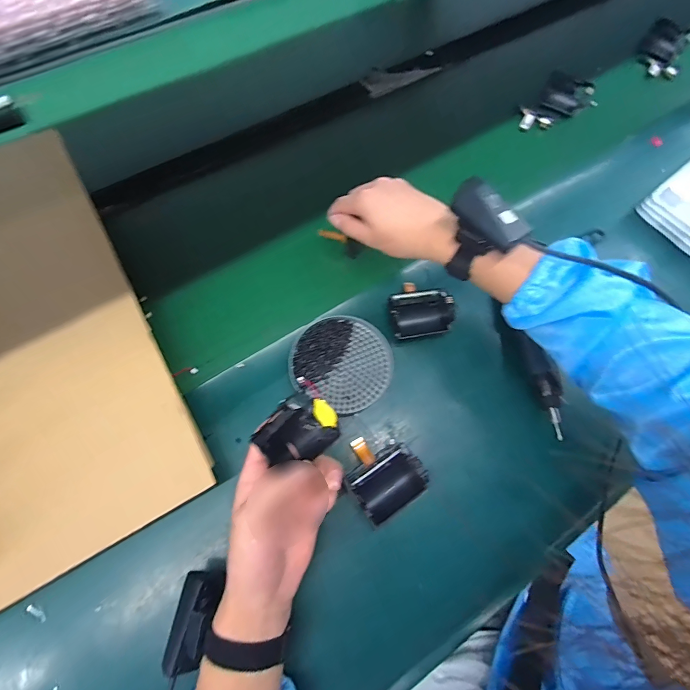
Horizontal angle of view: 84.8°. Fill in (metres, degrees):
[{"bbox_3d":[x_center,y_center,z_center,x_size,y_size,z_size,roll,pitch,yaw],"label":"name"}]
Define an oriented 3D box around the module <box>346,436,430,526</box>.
[{"bbox_3d":[0.037,0.133,0.391,0.074,0.045,0.080,-32,73,-13],"label":"module"}]

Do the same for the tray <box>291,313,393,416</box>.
[{"bbox_3d":[-0.002,0.021,0.444,0.114,0.025,0.104,1,69,-2],"label":"tray"}]

